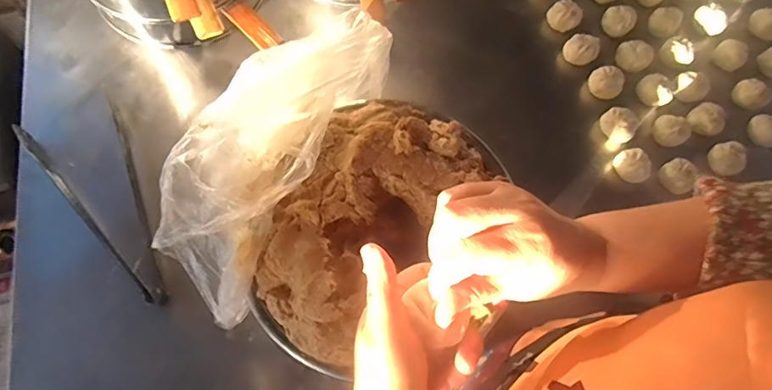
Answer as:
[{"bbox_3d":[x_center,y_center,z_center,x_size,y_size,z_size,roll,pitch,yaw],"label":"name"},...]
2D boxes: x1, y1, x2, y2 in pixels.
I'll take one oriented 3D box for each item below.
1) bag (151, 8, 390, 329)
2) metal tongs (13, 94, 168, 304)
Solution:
[{"bbox_3d":[-0.111,-0.049,0.490,0.100,0.122,0.309,27,73,8],"label":"bag"},{"bbox_3d":[-0.313,-0.012,0.600,0.112,0.037,0.277,-42,77,-13],"label":"metal tongs"}]

